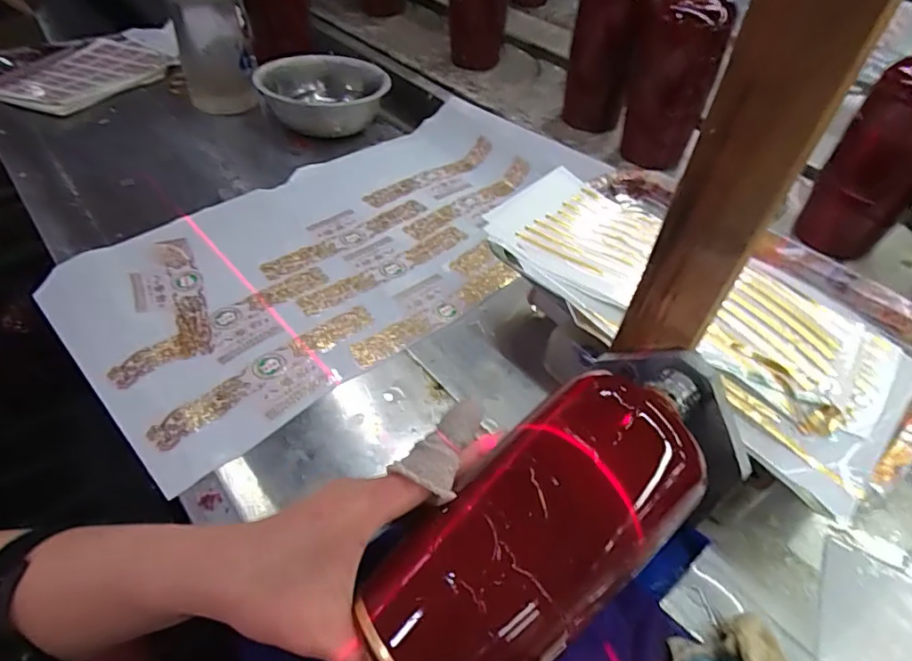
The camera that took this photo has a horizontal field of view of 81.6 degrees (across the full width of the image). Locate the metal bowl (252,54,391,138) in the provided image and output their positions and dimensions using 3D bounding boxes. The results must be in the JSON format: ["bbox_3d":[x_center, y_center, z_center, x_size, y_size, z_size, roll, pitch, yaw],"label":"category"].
[{"bbox_3d":[-0.162,-0.290,0.659,0.158,0.054,0.145,-8,49,-8],"label":"metal bowl"}]

